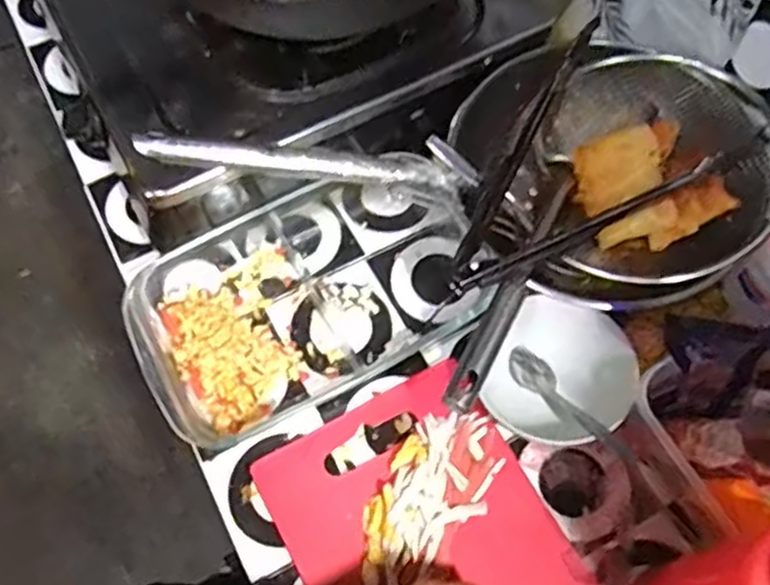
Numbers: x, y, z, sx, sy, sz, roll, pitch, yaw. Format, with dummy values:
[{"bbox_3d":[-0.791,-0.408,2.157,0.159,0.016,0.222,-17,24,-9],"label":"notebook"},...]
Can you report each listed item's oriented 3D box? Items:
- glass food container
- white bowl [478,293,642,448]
[{"bbox_3d":[-0.057,-0.004,0.589,0.307,0.051,0.177,-31,68,-13],"label":"glass food container"},{"bbox_3d":[0.142,0.065,0.553,0.105,0.041,0.104,0,64,1],"label":"white bowl"}]

